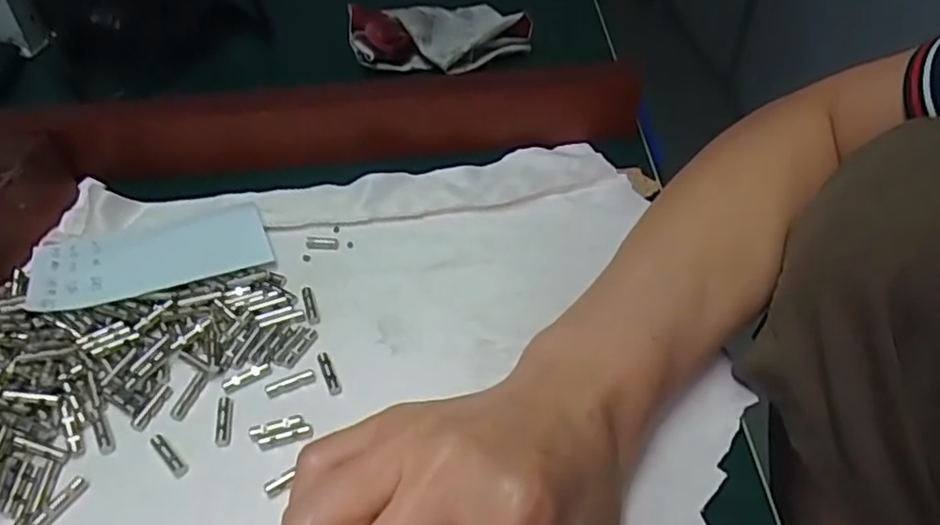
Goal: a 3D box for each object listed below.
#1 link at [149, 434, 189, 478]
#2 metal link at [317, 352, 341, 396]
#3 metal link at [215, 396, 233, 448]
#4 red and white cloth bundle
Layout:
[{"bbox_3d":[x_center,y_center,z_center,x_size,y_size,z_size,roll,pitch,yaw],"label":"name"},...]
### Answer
[{"bbox_3d":[-0.115,0.073,0.248,0.021,0.004,0.006,32,53,30],"label":"link"},{"bbox_3d":[-0.059,0.045,0.274,0.005,0.005,0.022,-18,46,-17],"label":"metal link"},{"bbox_3d":[-0.097,0.061,0.257,0.006,0.004,0.022,-9,44,-8],"label":"metal link"},{"bbox_3d":[-0.021,-0.168,0.475,0.126,0.033,0.089,-28,50,-25],"label":"red and white cloth bundle"}]

